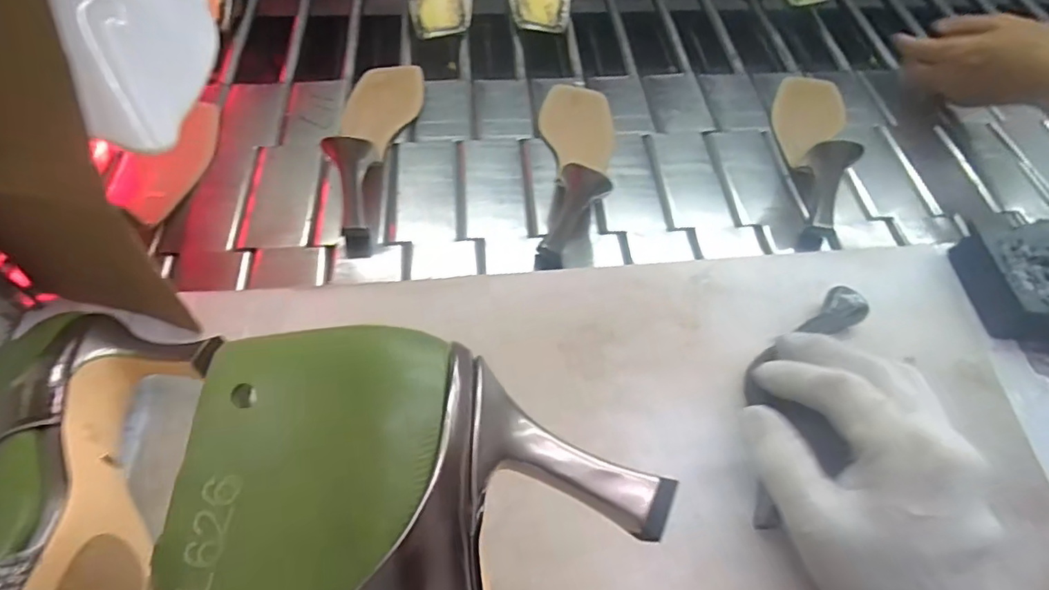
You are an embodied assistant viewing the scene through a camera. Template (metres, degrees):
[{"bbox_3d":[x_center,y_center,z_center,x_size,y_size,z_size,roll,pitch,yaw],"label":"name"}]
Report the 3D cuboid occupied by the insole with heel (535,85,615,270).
[{"bbox_3d":[0.050,-0.138,0.509,0.073,0.068,0.229,6,56,1],"label":"insole with heel"}]

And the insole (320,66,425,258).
[{"bbox_3d":[-0.146,-0.160,0.511,0.069,0.069,0.245,4,56,-1],"label":"insole"}]

